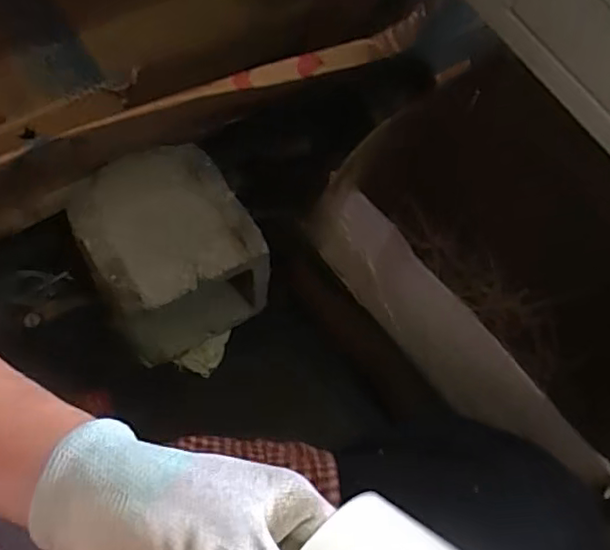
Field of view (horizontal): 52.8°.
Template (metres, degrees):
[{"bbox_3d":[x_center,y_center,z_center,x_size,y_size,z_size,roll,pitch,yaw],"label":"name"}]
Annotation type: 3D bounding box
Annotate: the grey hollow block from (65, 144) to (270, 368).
[{"bbox_3d":[-0.167,-0.031,0.802,0.199,0.196,0.179,-30,69,-17],"label":"grey hollow block"}]

